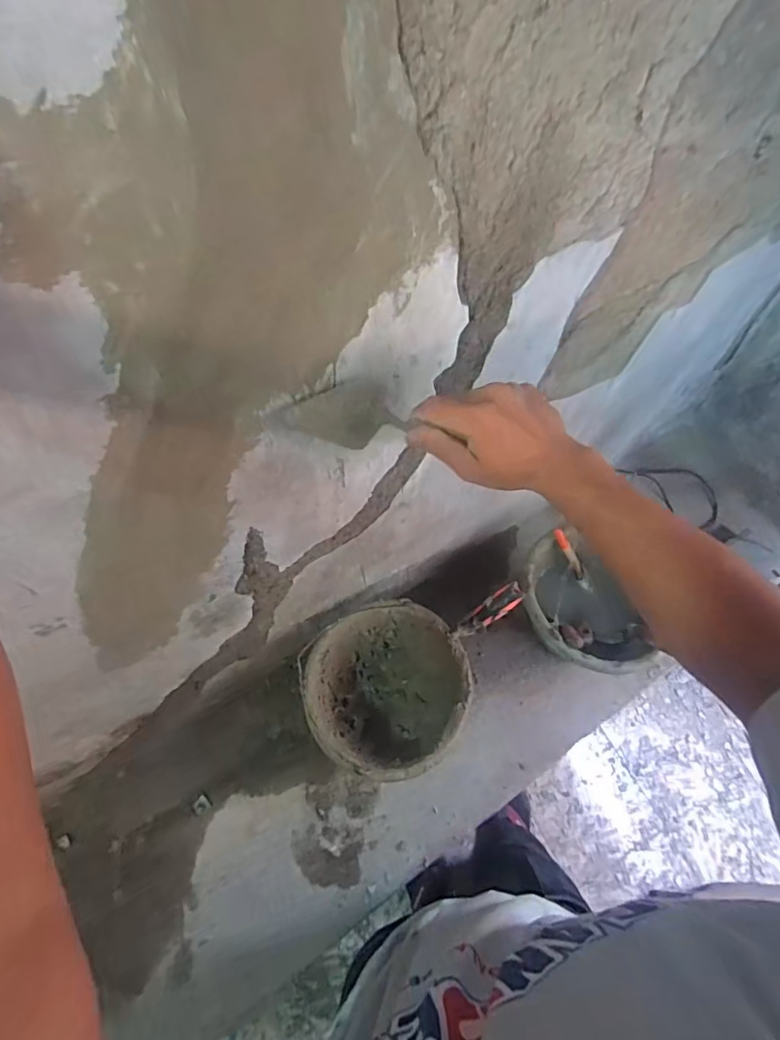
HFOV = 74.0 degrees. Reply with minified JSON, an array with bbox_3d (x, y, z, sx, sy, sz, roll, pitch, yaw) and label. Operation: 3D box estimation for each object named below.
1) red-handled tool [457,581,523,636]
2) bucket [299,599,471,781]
[{"bbox_3d":[0.159,0.145,0.820,0.126,0.015,0.036,-43,65,22],"label":"red-handled tool"},{"bbox_3d":[-0.002,0.290,0.867,0.249,0.167,0.243,0,63,-1],"label":"bucket"}]

